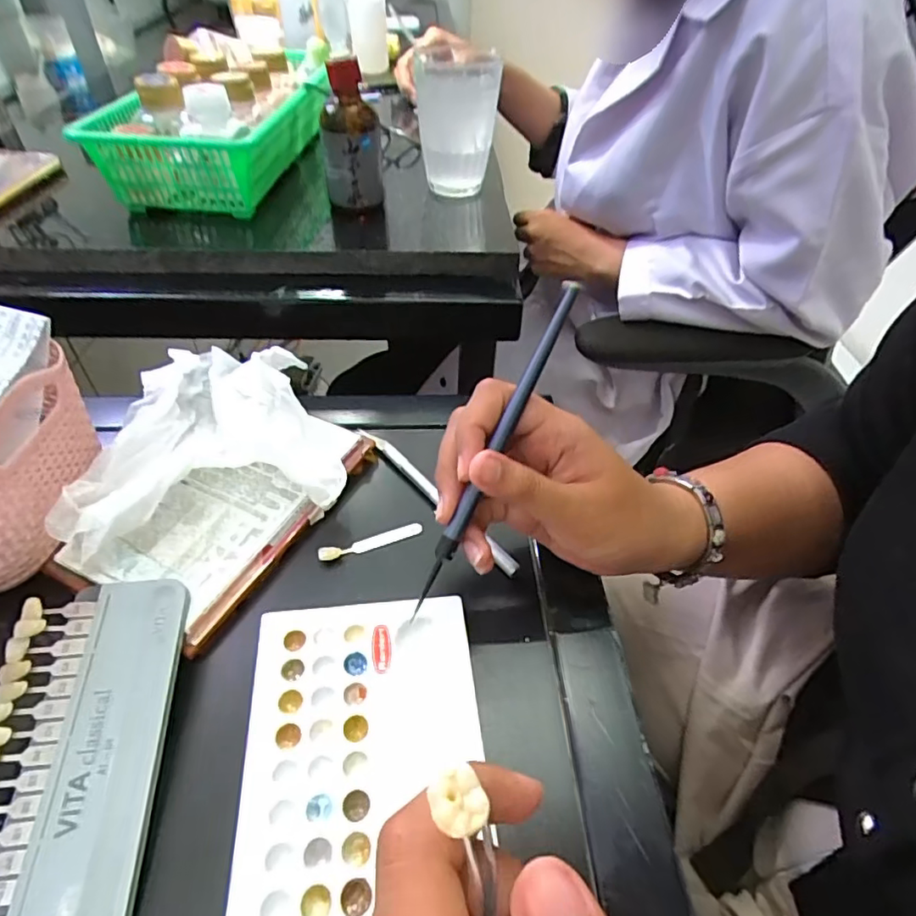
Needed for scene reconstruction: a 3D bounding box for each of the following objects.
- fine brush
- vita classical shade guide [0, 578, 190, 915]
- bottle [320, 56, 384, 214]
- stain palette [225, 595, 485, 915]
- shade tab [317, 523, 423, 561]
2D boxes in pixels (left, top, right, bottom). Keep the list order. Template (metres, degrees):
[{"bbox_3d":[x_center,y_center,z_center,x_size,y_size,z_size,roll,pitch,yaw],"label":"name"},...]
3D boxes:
[{"bbox_3d":[0.015,-0.003,0.240,0.007,0.005,0.152,27,91,21],"label":"fine brush"},{"bbox_3d":[-0.149,0.113,0.208,0.066,0.012,0.142,-3,46,-8],"label":"vita classical shade guide"},{"bbox_3d":[-0.078,-0.230,0.417,0.044,0.084,0.038,-3,46,-7],"label":"bottle"},{"bbox_3d":[-0.036,0.125,0.215,0.092,0.008,0.148,-3,46,-7],"label":"stain palette"},{"bbox_3d":[-0.046,0.045,0.302,0.056,0.008,0.007,-15,48,-18],"label":"shade tab"}]

